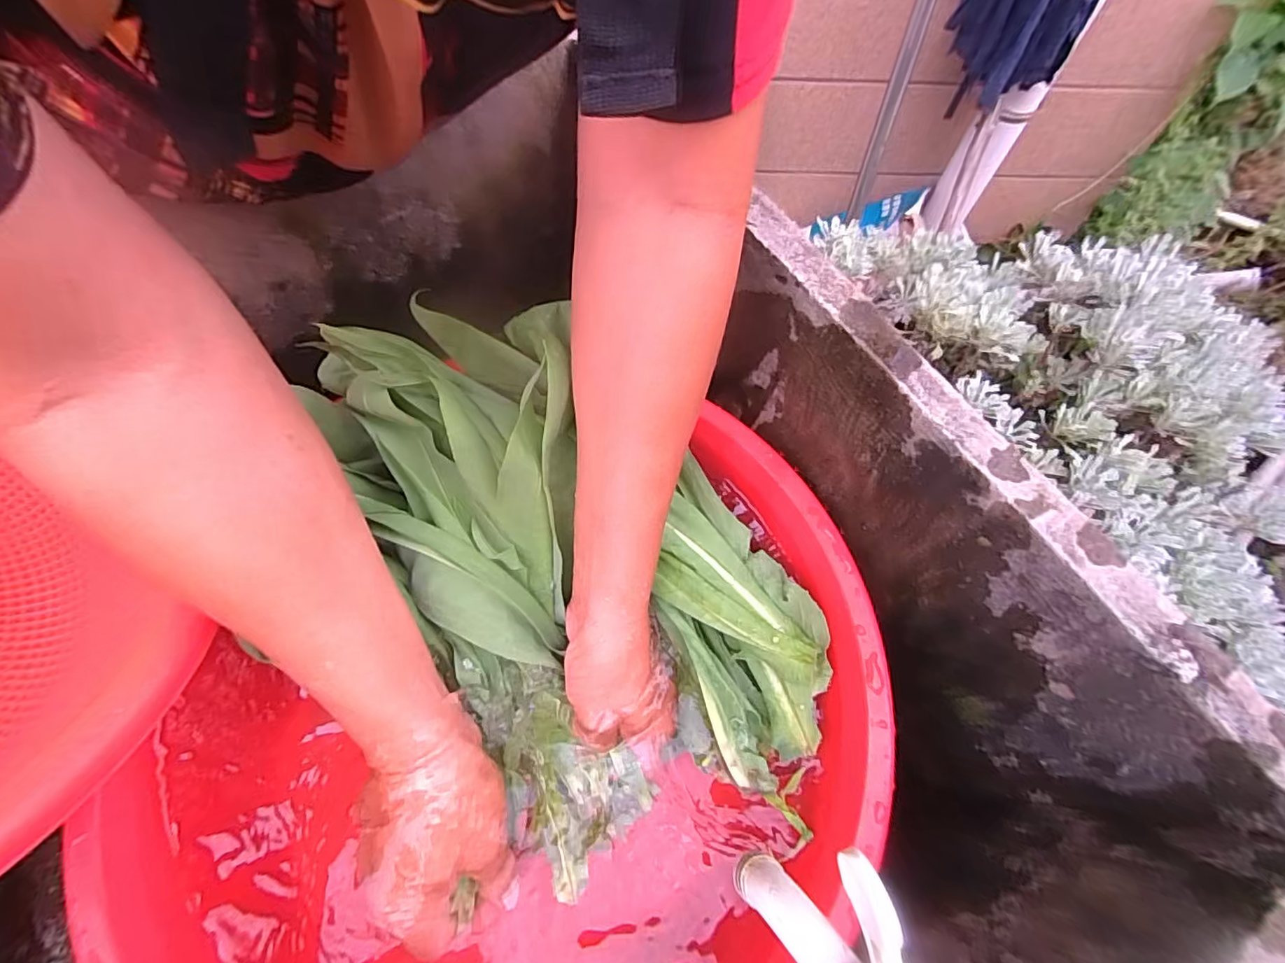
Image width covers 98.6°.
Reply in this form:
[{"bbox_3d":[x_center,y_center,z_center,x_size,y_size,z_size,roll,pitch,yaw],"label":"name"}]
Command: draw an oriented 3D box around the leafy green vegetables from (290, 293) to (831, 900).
[{"bbox_3d":[-0.050,0.044,0.319,0.212,0.121,0.329,-28,67,-14],"label":"leafy green vegetables"}]

